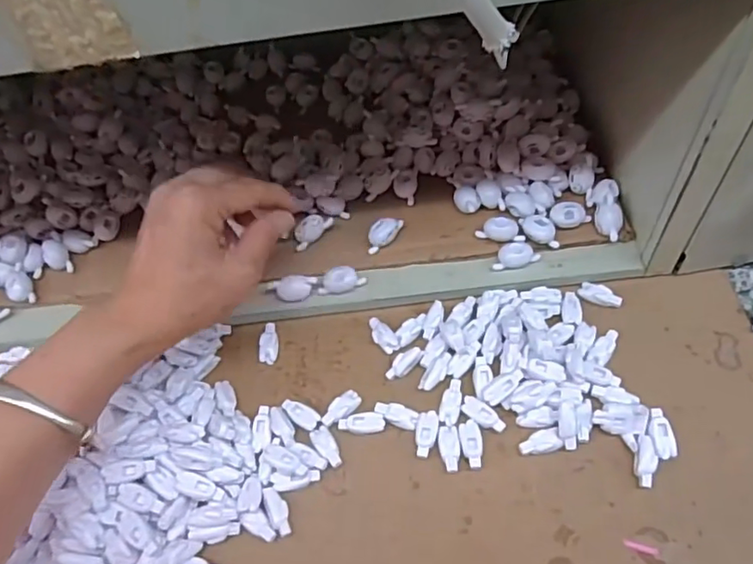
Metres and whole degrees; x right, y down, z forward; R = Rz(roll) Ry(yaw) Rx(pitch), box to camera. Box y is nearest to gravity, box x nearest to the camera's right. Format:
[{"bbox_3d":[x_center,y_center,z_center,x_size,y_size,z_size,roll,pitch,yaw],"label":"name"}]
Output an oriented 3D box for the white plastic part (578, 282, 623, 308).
[{"bbox_3d":[0.155,0.009,0.396,0.028,0.005,0.014,29,65,20],"label":"white plastic part"}]

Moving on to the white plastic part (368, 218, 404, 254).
[{"bbox_3d":[0.005,-0.037,0.425,0.015,0.019,0.032,32,66,21],"label":"white plastic part"}]

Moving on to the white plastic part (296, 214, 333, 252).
[{"bbox_3d":[-0.049,-0.040,0.431,0.032,0.017,0.014,-30,61,-13],"label":"white plastic part"}]

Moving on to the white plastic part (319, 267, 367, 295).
[{"bbox_3d":[-0.025,-0.002,0.408,0.034,0.013,0.015,-9,58,0],"label":"white plastic part"}]

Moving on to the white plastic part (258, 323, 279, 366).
[{"bbox_3d":[-0.075,0.042,0.403,0.013,0.006,0.030,0,59,5],"label":"white plastic part"}]

